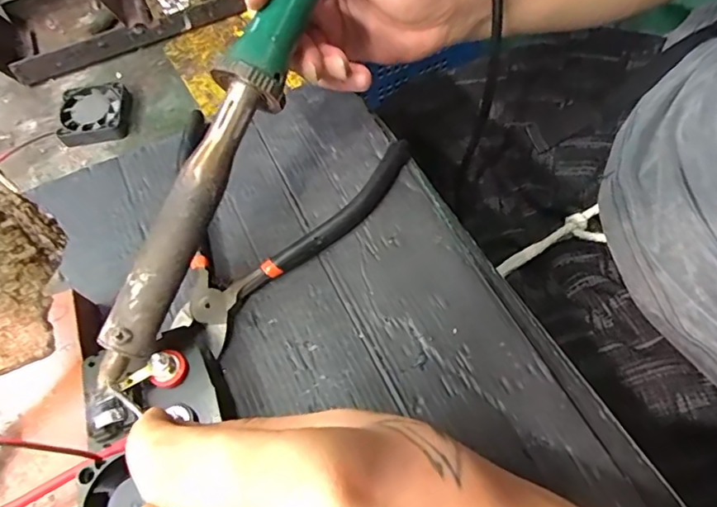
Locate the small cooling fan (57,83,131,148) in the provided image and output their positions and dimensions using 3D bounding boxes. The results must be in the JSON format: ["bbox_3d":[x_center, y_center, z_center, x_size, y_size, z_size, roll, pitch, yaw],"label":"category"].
[{"bbox_3d":[-0.168,-0.089,0.329,0.041,0.010,0.039,-9,62,0],"label":"small cooling fan"}]

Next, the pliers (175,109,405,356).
[{"bbox_3d":[-0.049,-0.013,0.275,0.130,0.013,0.132,8,63,9],"label":"pliers"}]

